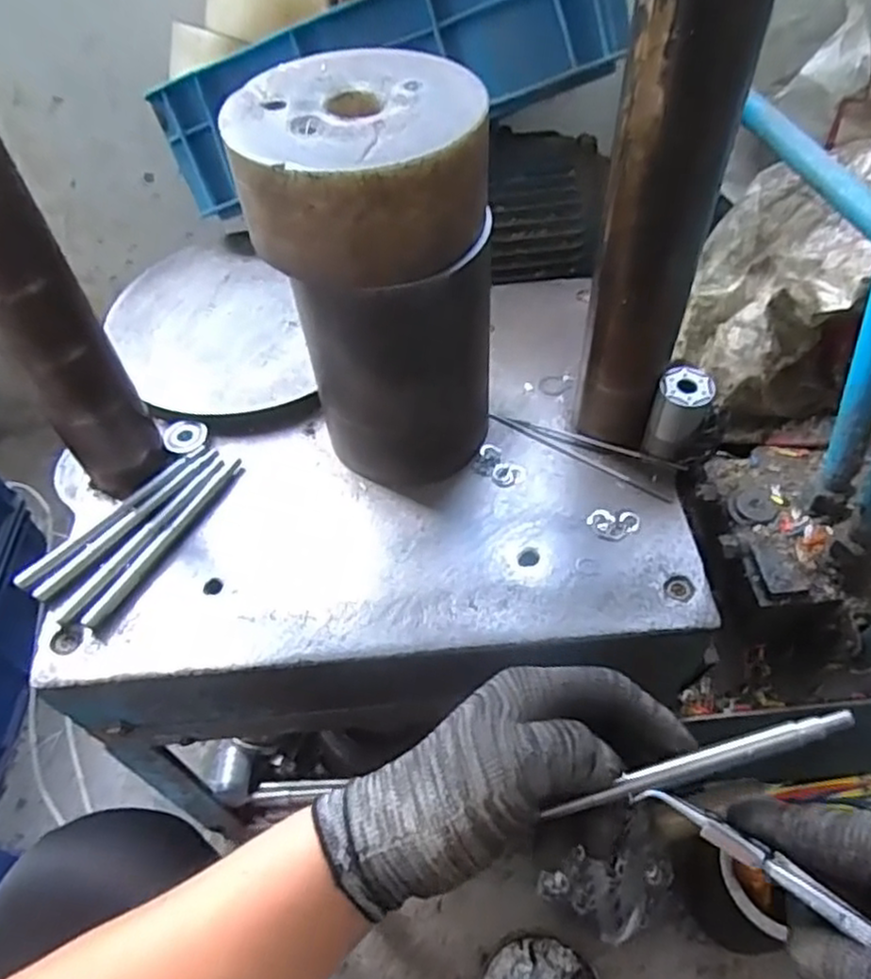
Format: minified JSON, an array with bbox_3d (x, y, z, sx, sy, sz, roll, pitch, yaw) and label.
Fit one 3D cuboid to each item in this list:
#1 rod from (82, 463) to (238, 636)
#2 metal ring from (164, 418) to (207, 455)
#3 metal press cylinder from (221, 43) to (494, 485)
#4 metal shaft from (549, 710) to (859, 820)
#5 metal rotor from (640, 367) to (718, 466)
[{"bbox_3d":[-0.197,0.036,0.517,0.014,0.010,0.160,23,57,20],"label":"rod"},{"bbox_3d":[-0.206,-0.044,0.577,0.031,0.007,0.037,-4,52,1],"label":"metal ring"},{"bbox_3d":[-0.038,-0.132,0.486,0.141,0.255,0.141,-19,53,-10],"label":"metal press cylinder"},{"bbox_3d":[0.116,0.123,0.313,0.133,0.005,0.011,-25,51,13],"label":"metal shaft"},{"bbox_3d":[0.181,-0.052,0.523,0.038,0.074,0.035,17,55,16],"label":"metal rotor"}]

